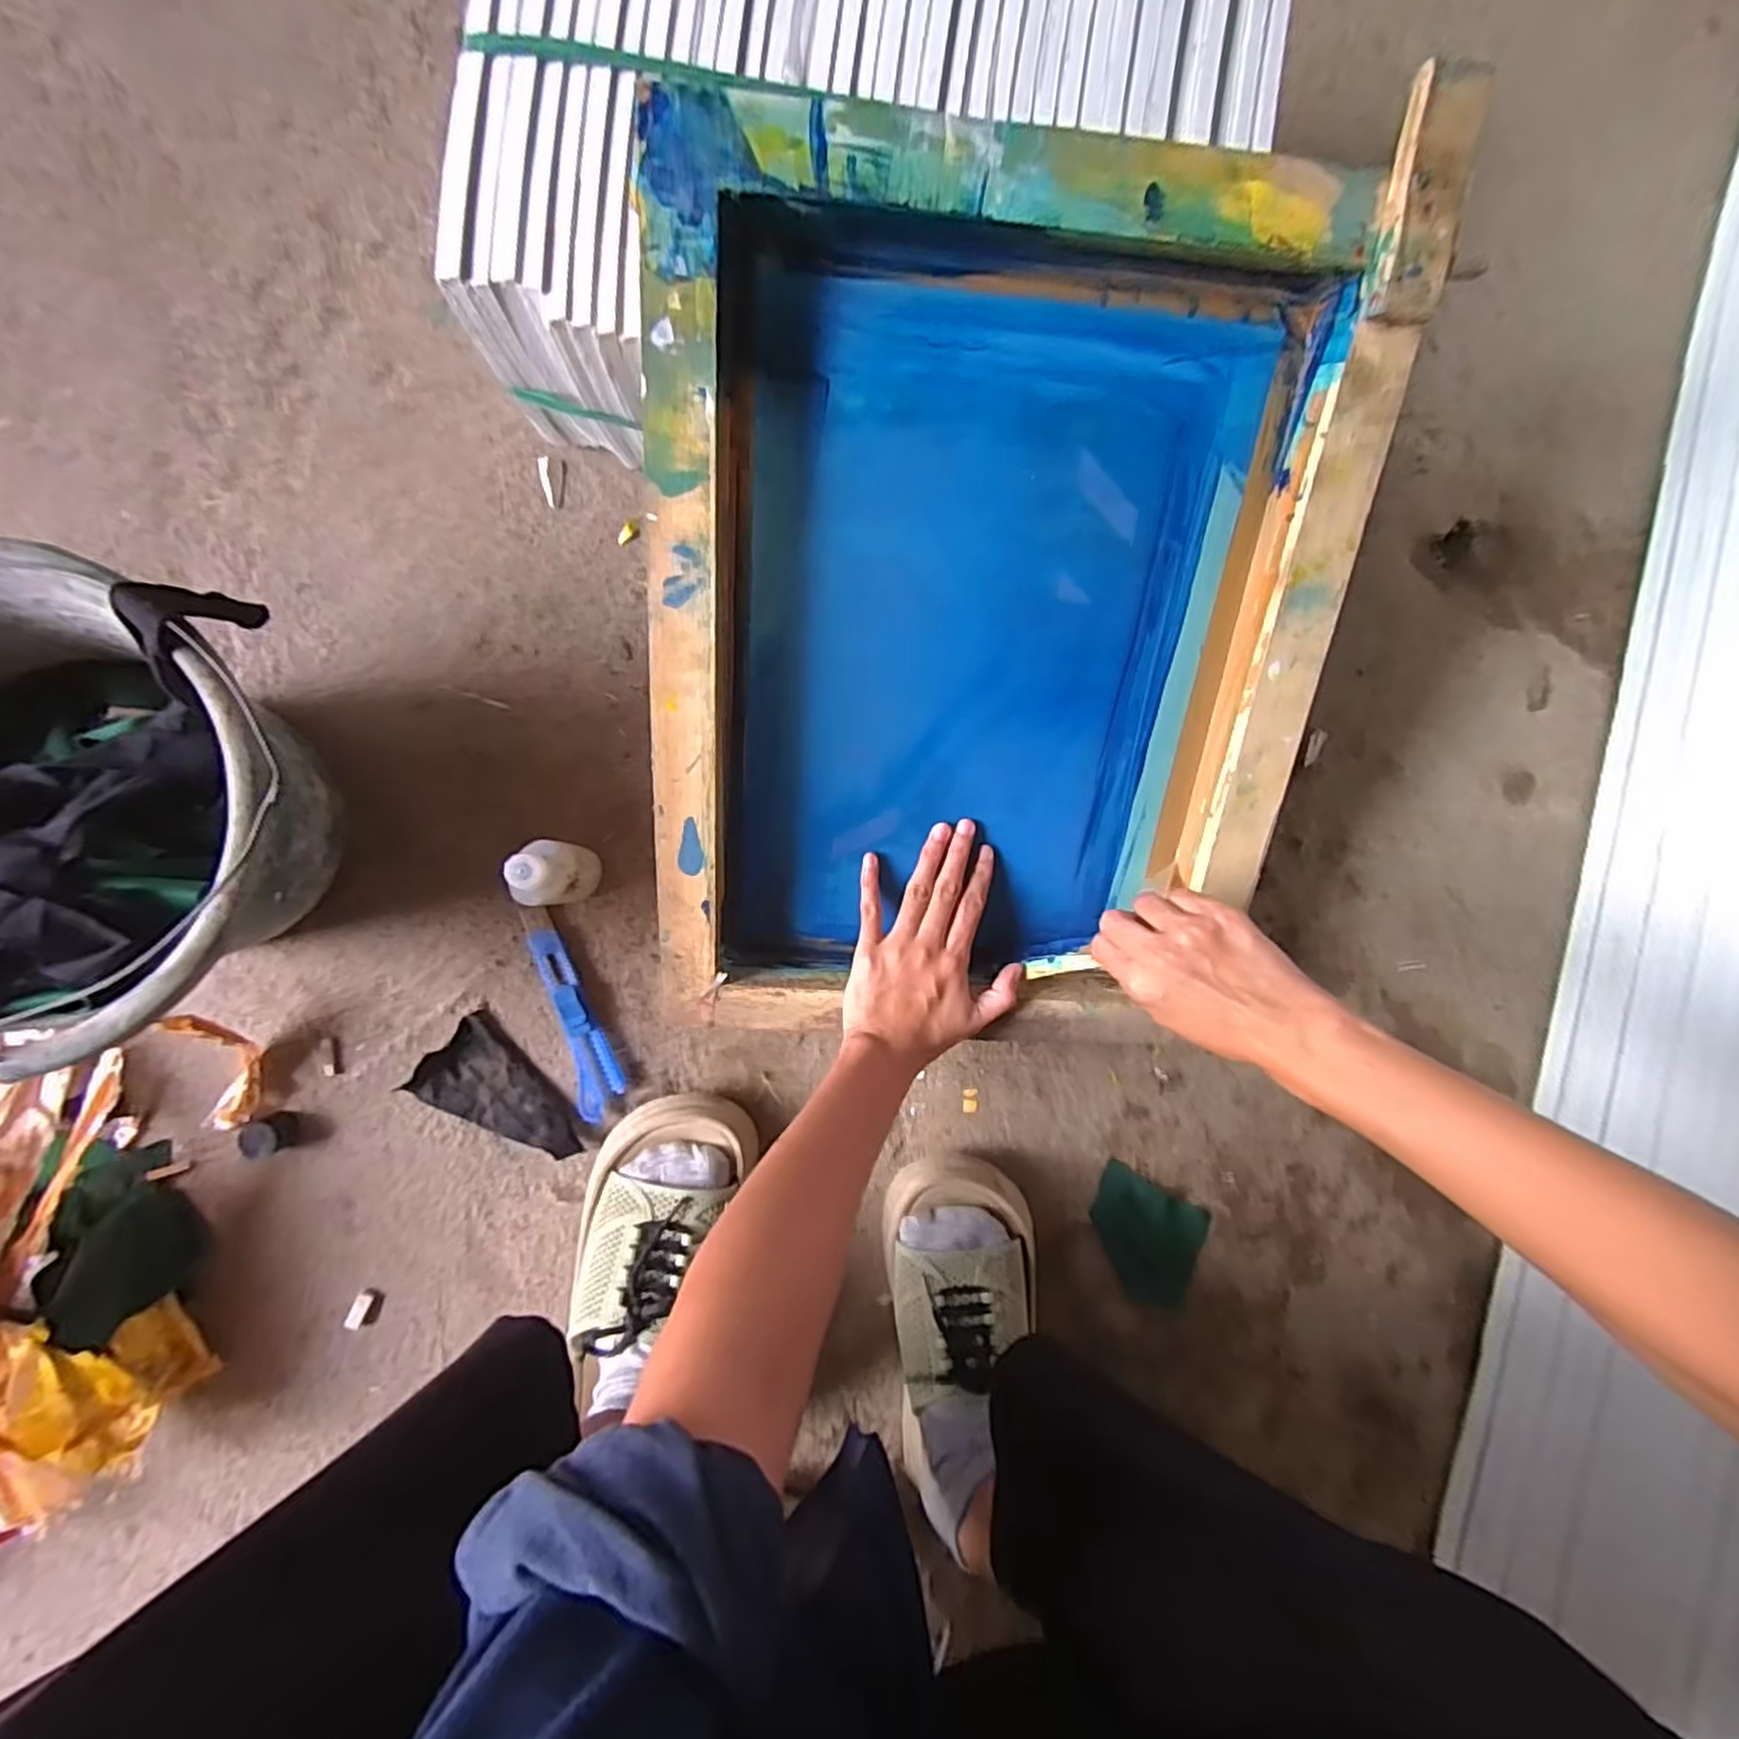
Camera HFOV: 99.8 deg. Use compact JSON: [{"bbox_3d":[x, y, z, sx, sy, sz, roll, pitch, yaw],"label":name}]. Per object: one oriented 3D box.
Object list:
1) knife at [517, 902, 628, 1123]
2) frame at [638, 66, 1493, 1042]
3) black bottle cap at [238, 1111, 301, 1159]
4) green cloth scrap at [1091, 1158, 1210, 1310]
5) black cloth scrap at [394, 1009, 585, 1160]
[{"bbox_3d":[-0.203,0.096,0.495,0.033,0.014,0.148,-21,92,-4],"label":"knife"},{"bbox_3d":[0.068,-0.124,0.415,0.363,0.051,0.474,3,113,-4],"label":"frame"},{"bbox_3d":[-0.388,0.172,0.474,0.021,0.025,0.024,-21,92,-4],"label":"black bottle cap"},{"bbox_3d":[0.202,0.272,0.538,0.096,0.006,0.079,29,88,-4],"label":"green cloth scrap"},{"bbox_3d":[-0.247,0.157,0.491,0.111,0.014,0.062,45,87,-3],"label":"black cloth scrap"}]

